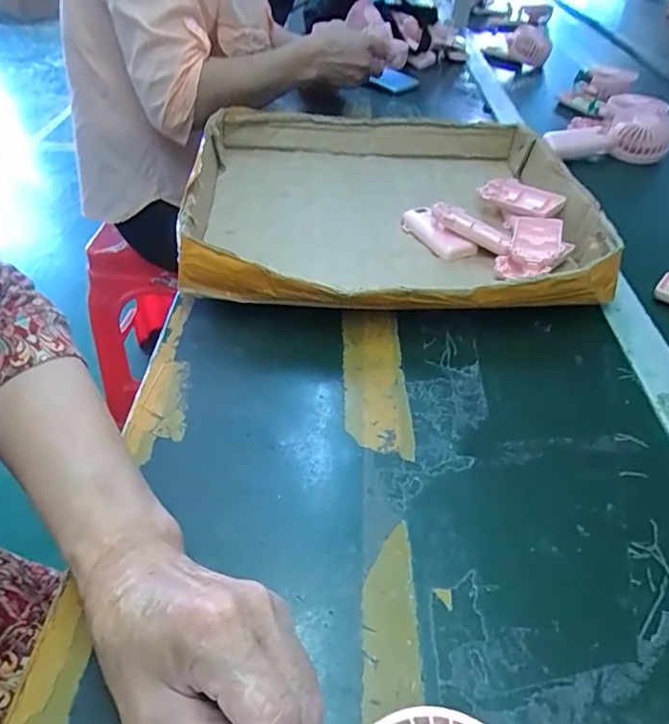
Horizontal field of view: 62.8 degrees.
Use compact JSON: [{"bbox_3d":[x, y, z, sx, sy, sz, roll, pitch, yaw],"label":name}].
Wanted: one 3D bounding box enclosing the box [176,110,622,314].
[{"bbox_3d":[0.057,-0.178,0.596,0.399,0.072,0.404,-2,43,-4],"label":"box"}]

